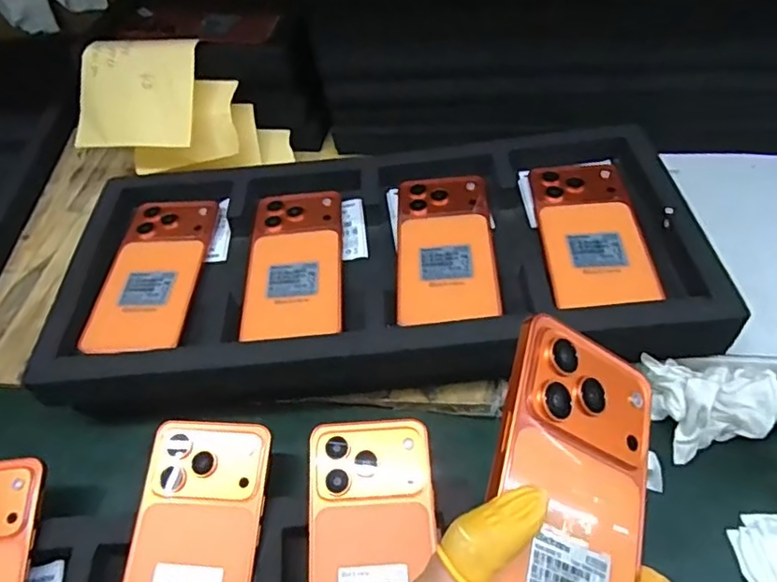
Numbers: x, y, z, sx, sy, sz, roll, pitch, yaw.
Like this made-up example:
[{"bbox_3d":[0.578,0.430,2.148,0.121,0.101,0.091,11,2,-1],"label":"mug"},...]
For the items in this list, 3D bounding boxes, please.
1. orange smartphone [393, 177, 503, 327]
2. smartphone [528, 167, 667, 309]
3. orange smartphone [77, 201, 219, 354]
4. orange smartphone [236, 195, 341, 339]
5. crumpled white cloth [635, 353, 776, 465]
[{"bbox_3d":[0.045,-0.037,0.455,0.074,0.008,0.157,1,50,2],"label":"orange smartphone"},{"bbox_3d":[0.157,-0.046,0.448,0.074,0.013,0.154,0,50,2],"label":"smartphone"},{"bbox_3d":[-0.188,-0.017,0.464,0.075,0.008,0.160,-2,49,2],"label":"orange smartphone"},{"bbox_3d":[-0.075,-0.024,0.458,0.076,0.010,0.159,-4,49,0],"label":"orange smartphone"},{"bbox_3d":[0.237,0.077,0.405,0.102,0.035,0.063,-7,49,-2],"label":"crumpled white cloth"}]

